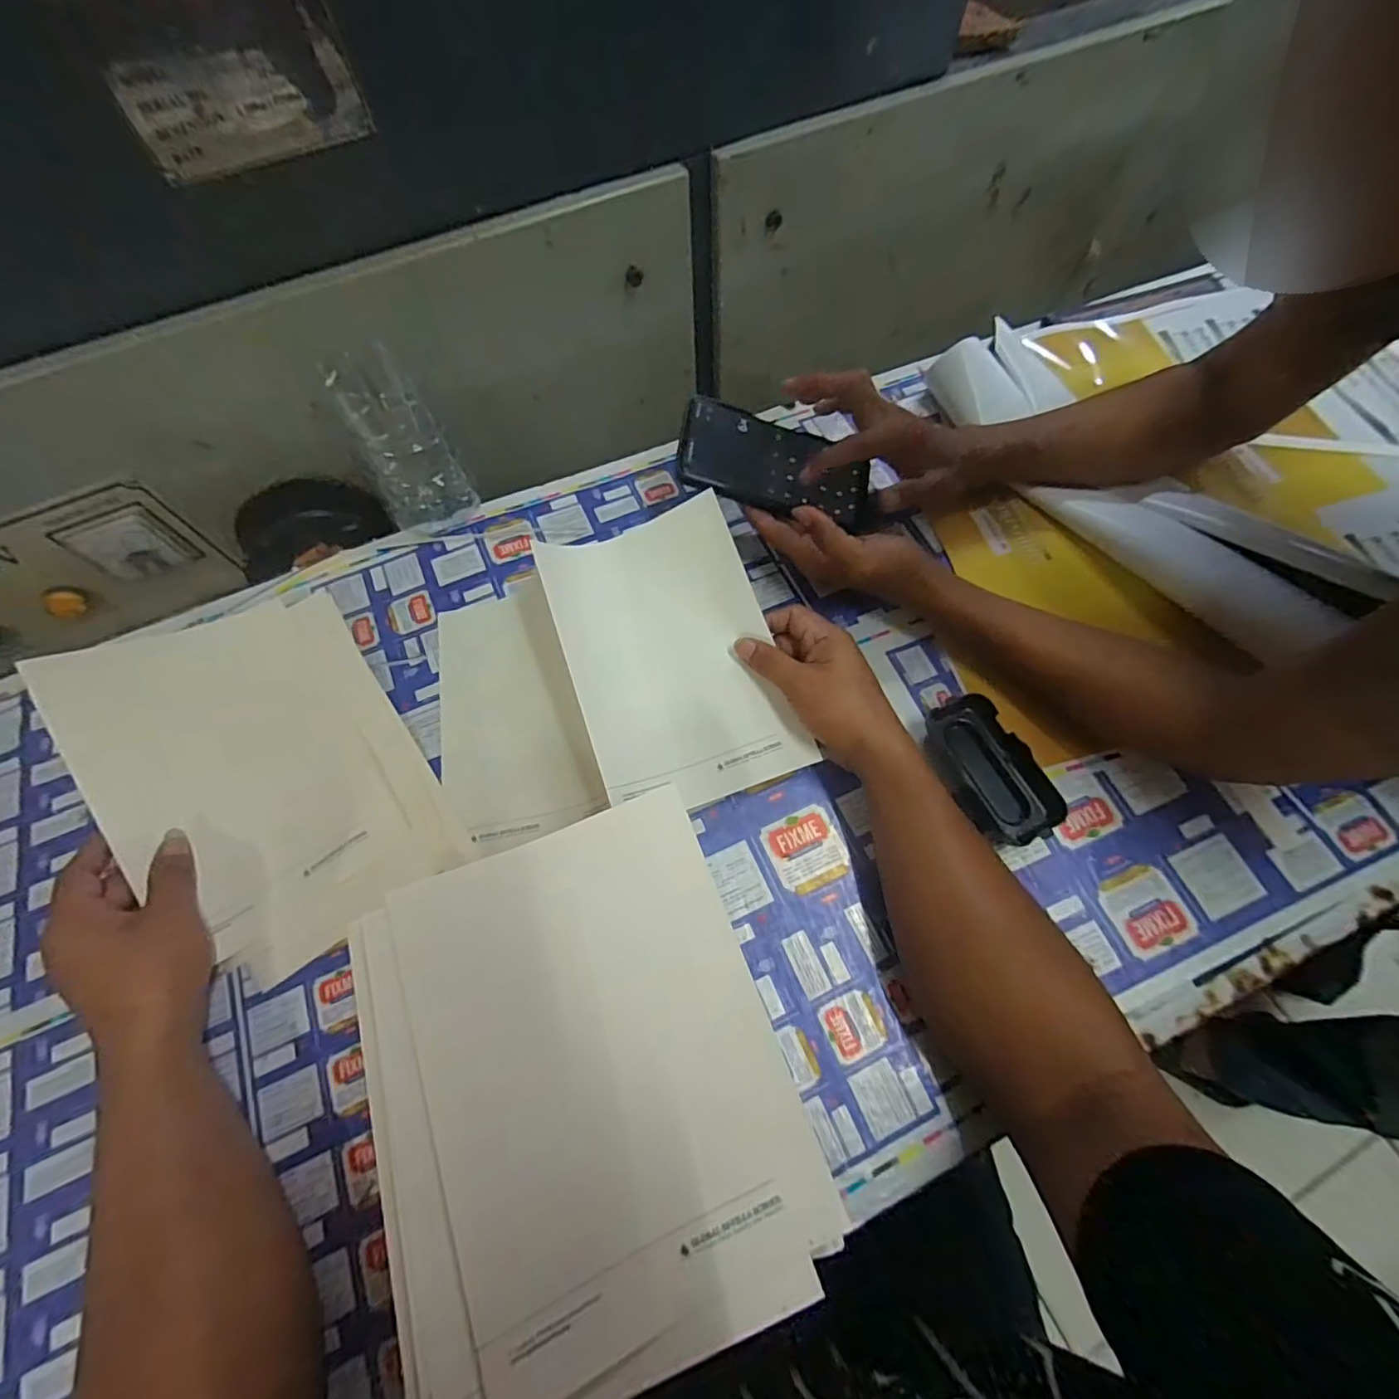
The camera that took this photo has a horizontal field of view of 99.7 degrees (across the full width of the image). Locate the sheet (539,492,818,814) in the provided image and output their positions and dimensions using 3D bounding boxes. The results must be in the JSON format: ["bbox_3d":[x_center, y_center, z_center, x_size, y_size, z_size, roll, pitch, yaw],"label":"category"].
[{"bbox_3d":[-0.019,-0.029,0.424,0.141,0.021,0.201,-18,86,-10],"label":"sheet"}]

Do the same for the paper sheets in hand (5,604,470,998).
[{"bbox_3d":[-0.307,0.046,0.412,0.174,0.072,0.256,-34,74,-10],"label":"paper sheets in hand"}]

